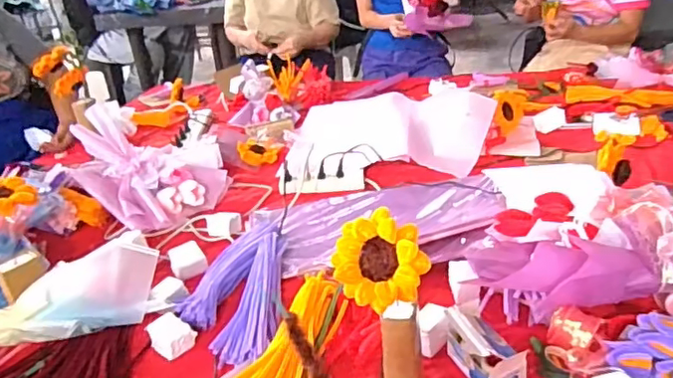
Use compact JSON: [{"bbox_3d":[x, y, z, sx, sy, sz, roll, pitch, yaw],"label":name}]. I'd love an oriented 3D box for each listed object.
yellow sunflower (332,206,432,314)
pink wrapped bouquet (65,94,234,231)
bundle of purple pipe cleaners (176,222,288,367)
[{"bbox_3d":[0.048,0.081,0.654,0.104,0.103,0.021,-26,-16,23],"label":"yellow sunflower"},{"bbox_3d":[-0.434,-0.071,1.333,0.328,0.184,0.351,-15,27,-16],"label":"pink wrapped bouquet"},{"bbox_3d":[-0.172,0.159,0.996,0.154,0.037,0.360,-7,26,0],"label":"bundle of purple pipe cleaners"}]

